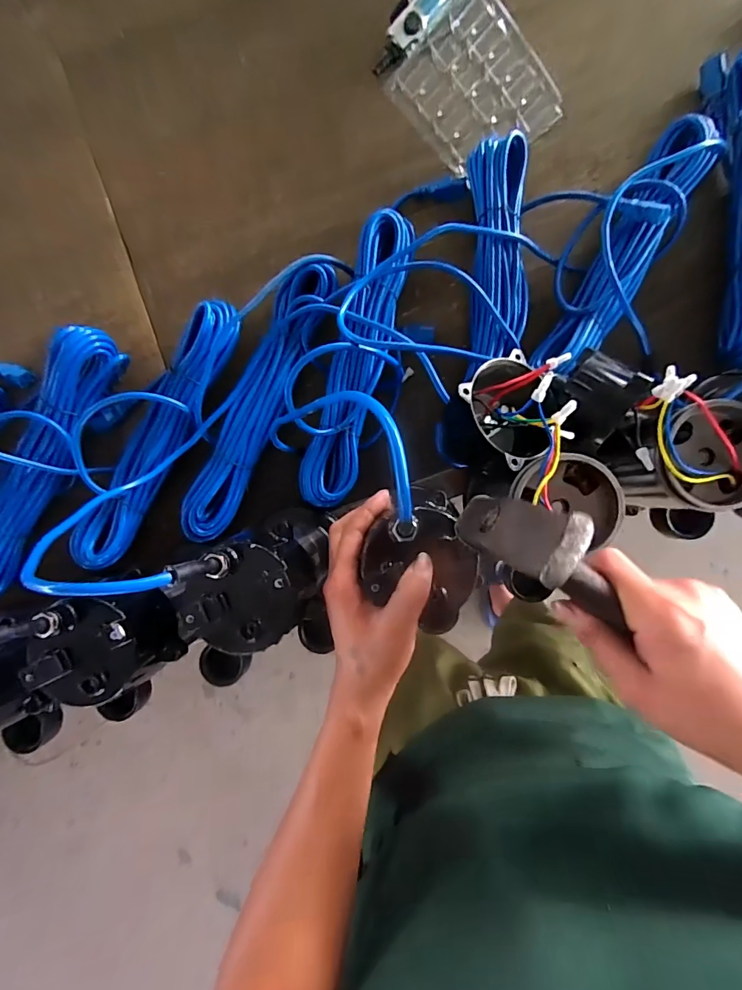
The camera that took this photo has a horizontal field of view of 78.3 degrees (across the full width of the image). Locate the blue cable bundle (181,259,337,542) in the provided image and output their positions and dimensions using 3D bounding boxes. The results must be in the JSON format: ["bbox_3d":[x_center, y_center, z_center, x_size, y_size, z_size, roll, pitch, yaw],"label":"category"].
[{"bbox_3d":[-0.129,-0.111,0.537,0.071,0.066,0.352,26,91,3],"label":"blue cable bundle"}]

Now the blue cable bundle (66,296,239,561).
[{"bbox_3d":[-0.250,-0.070,0.546,0.060,0.056,0.335,30,91,3],"label":"blue cable bundle"}]

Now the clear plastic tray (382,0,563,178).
[{"bbox_3d":[0.125,-0.477,0.539,0.141,0.032,0.162,-40,106,13],"label":"clear plastic tray"}]

